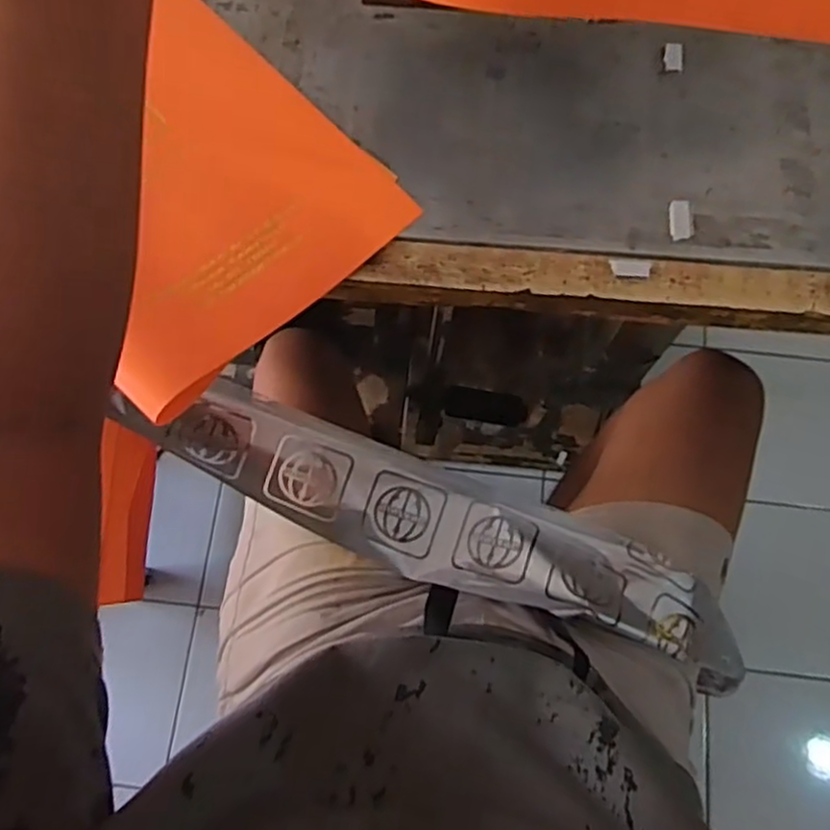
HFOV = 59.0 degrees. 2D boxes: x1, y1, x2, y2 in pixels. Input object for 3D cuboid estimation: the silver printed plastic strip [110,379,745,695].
[{"bbox_3d":[0.037,0.105,0.657,0.561,0.155,0.096,19,73,7],"label":"silver printed plastic strip"}]

